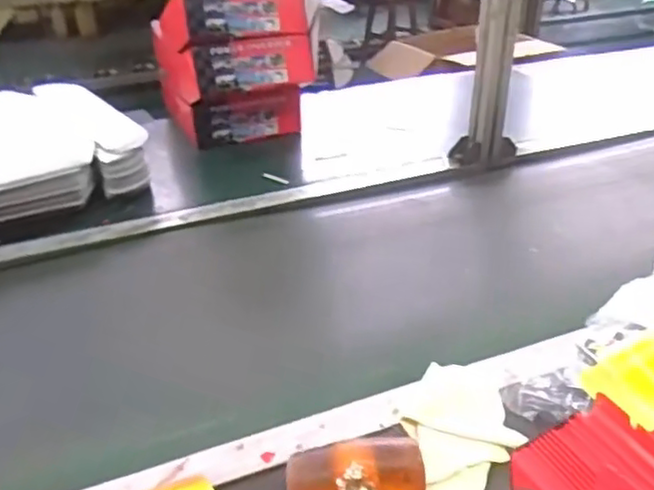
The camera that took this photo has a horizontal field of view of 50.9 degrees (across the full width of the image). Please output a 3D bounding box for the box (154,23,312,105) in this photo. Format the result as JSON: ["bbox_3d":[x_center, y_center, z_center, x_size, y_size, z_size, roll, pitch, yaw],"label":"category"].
[{"bbox_3d":[-0.167,-0.323,1.178,0.198,0.102,0.290,-12,33,-20],"label":"box"}]

